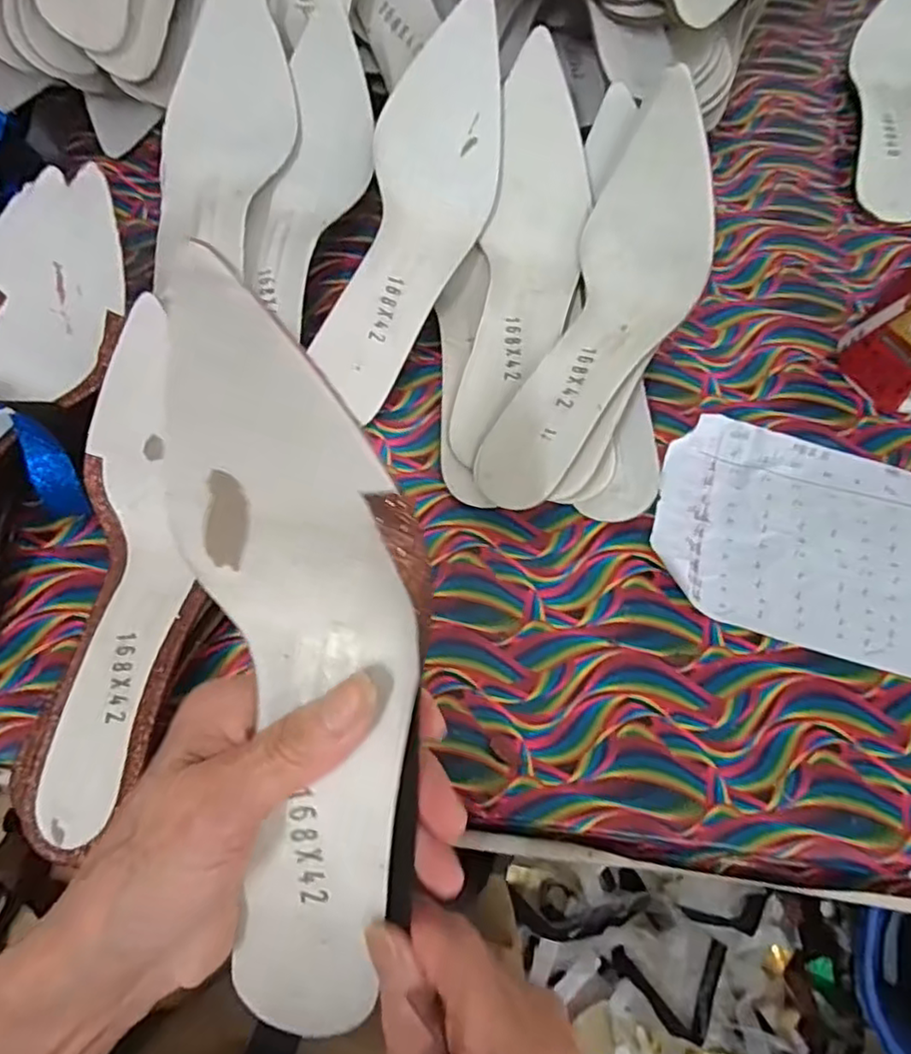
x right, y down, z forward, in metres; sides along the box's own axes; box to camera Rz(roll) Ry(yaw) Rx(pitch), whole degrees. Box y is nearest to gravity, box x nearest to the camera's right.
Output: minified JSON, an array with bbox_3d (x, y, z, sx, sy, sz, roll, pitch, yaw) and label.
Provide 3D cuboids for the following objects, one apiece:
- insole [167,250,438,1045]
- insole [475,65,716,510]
[{"bbox_3d":[-0.047,0.053,0.211,0.074,0.055,0.254,-3,106,-4],"label":"insole"},{"bbox_3d":[0.089,-0.121,0.371,0.073,0.053,0.246,25,83,7],"label":"insole"}]

